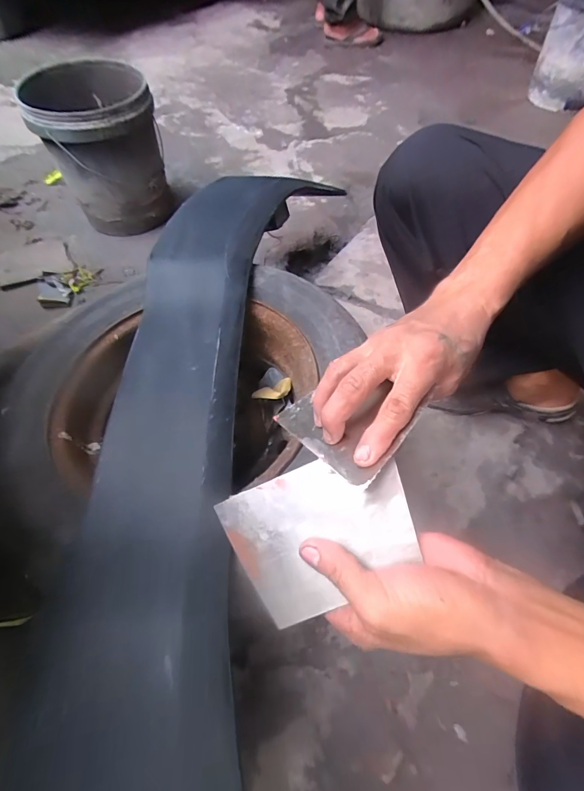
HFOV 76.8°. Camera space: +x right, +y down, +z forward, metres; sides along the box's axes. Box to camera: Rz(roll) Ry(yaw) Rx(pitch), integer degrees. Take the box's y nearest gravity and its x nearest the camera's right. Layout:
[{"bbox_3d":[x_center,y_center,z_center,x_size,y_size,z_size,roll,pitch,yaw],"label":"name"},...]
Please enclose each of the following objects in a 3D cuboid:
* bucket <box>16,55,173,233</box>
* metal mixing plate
[{"bbox_3d":[-0.508,-0.678,1.016,0.269,0.304,0.358,-20,60,-11],"label":"bucket"},{"bbox_3d":[0.020,0.100,0.272,0.135,0.007,0.097,-26,72,10],"label":"metal mixing plate"}]

